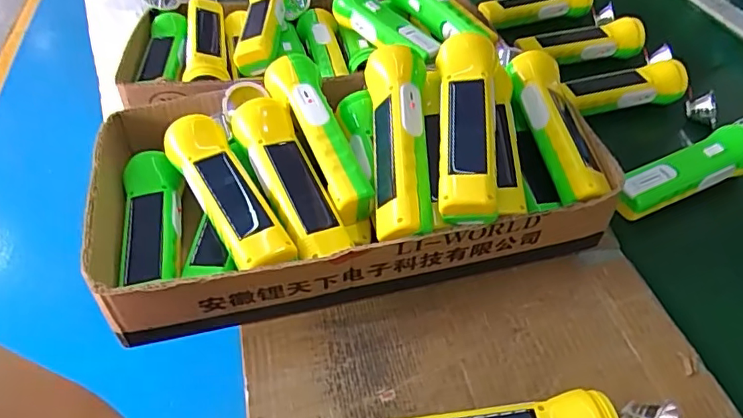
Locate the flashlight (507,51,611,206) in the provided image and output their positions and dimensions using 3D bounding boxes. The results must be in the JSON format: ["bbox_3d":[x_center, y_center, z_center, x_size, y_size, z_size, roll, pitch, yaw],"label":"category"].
[{"bbox_3d":[0.172,-0.073,0.479,0.054,0.041,0.160,-6,59,-6],"label":"flashlight"}]

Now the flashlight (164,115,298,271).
[{"bbox_3d":[-0.113,-0.011,0.420,0.043,0.043,0.160,-26,51,-24],"label":"flashlight"}]

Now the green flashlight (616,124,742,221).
[{"bbox_3d":[0.319,-0.038,0.529,0.191,0.039,0.054,-22,50,-21],"label":"green flashlight"}]

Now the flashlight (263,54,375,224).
[{"bbox_3d":[-0.045,-0.065,0.459,0.042,0.039,0.161,-19,66,-19],"label":"flashlight"}]

